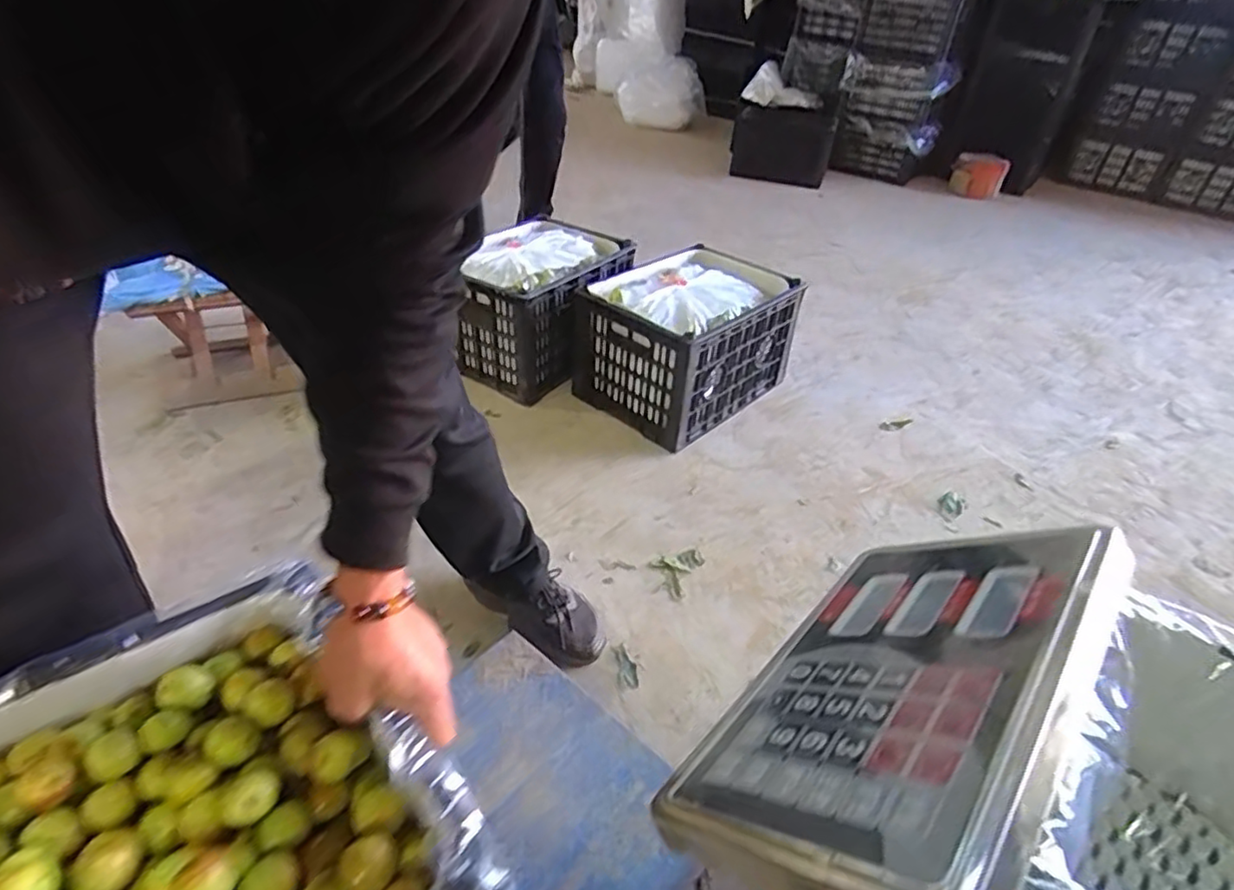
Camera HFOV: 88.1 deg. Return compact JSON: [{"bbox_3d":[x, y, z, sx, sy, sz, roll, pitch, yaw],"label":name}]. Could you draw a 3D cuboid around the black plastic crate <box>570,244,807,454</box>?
[{"bbox_3d":[0.182,-0.276,1.662,0.359,0.296,0.520,28,42,29],"label":"black plastic crate"}]

